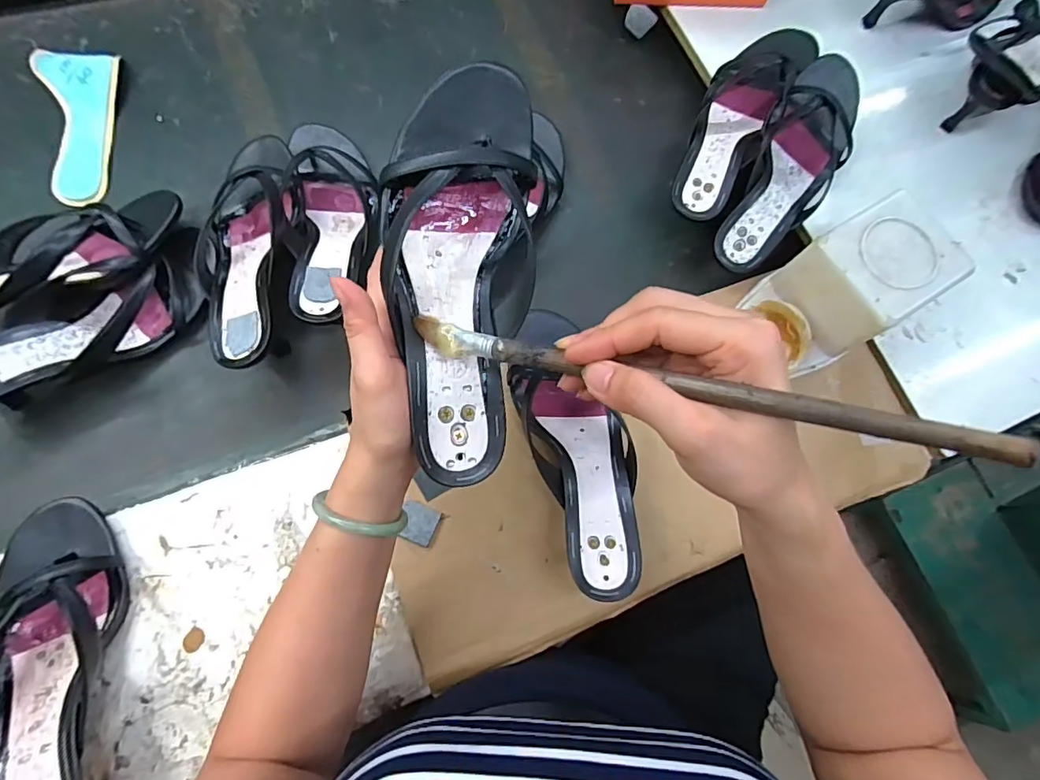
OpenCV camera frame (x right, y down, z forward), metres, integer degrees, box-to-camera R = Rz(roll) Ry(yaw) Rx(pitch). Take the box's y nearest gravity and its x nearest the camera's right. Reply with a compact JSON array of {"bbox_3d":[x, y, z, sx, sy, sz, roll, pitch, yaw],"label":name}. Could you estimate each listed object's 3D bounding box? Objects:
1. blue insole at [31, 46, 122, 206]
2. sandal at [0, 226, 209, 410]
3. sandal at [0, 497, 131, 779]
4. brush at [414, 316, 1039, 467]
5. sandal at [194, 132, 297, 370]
[{"bbox_3d":[-0.478,-0.277,0.548,0.085,0.012,0.179,-2,80,-9],"label":"blue insole"},{"bbox_3d":[-0.382,-0.051,0.465,0.241,0.069,0.074,-41,79,-16],"label":"sandal"},{"bbox_3d":[-0.345,0.207,0.370,0.102,0.063,0.249,-11,72,-8],"label":"sandal"},{"bbox_3d":[0.054,-0.008,0.237,0.269,0.010,0.015,13,69,31],"label":"brush"},{"bbox_3d":[-0.261,-0.137,0.493,0.087,0.067,0.259,-4,72,-6],"label":"sandal"}]

